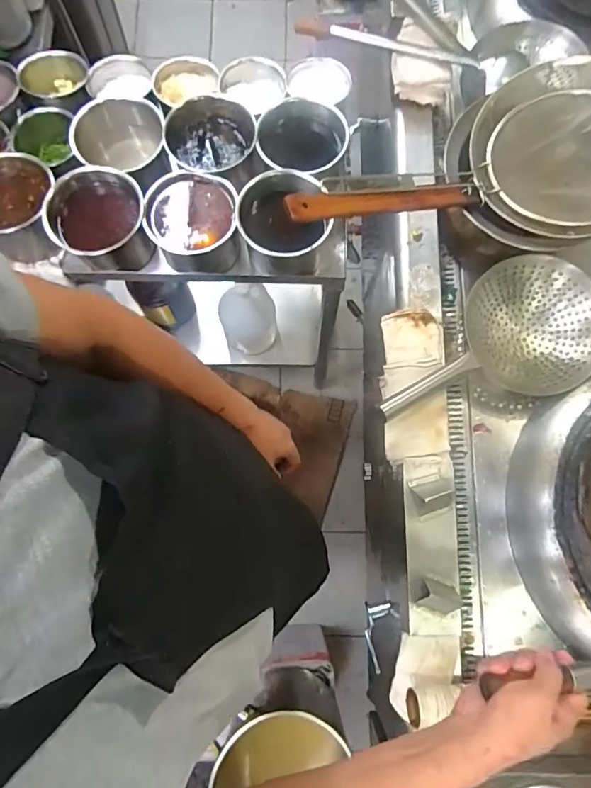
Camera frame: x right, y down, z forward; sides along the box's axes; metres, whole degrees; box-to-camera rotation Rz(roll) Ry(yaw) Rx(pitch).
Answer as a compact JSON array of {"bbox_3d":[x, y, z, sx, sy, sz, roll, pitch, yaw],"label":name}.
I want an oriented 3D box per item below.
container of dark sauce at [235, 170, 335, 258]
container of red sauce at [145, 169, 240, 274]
[{"bbox_3d":[-0.024,-0.288,0.817,0.143,0.114,0.157,-9,78,-3],"label":"container of dark sauce"},{"bbox_3d":[-0.174,-0.291,0.844,0.150,0.136,0.156,-8,77,-3],"label":"container of red sauce"}]

